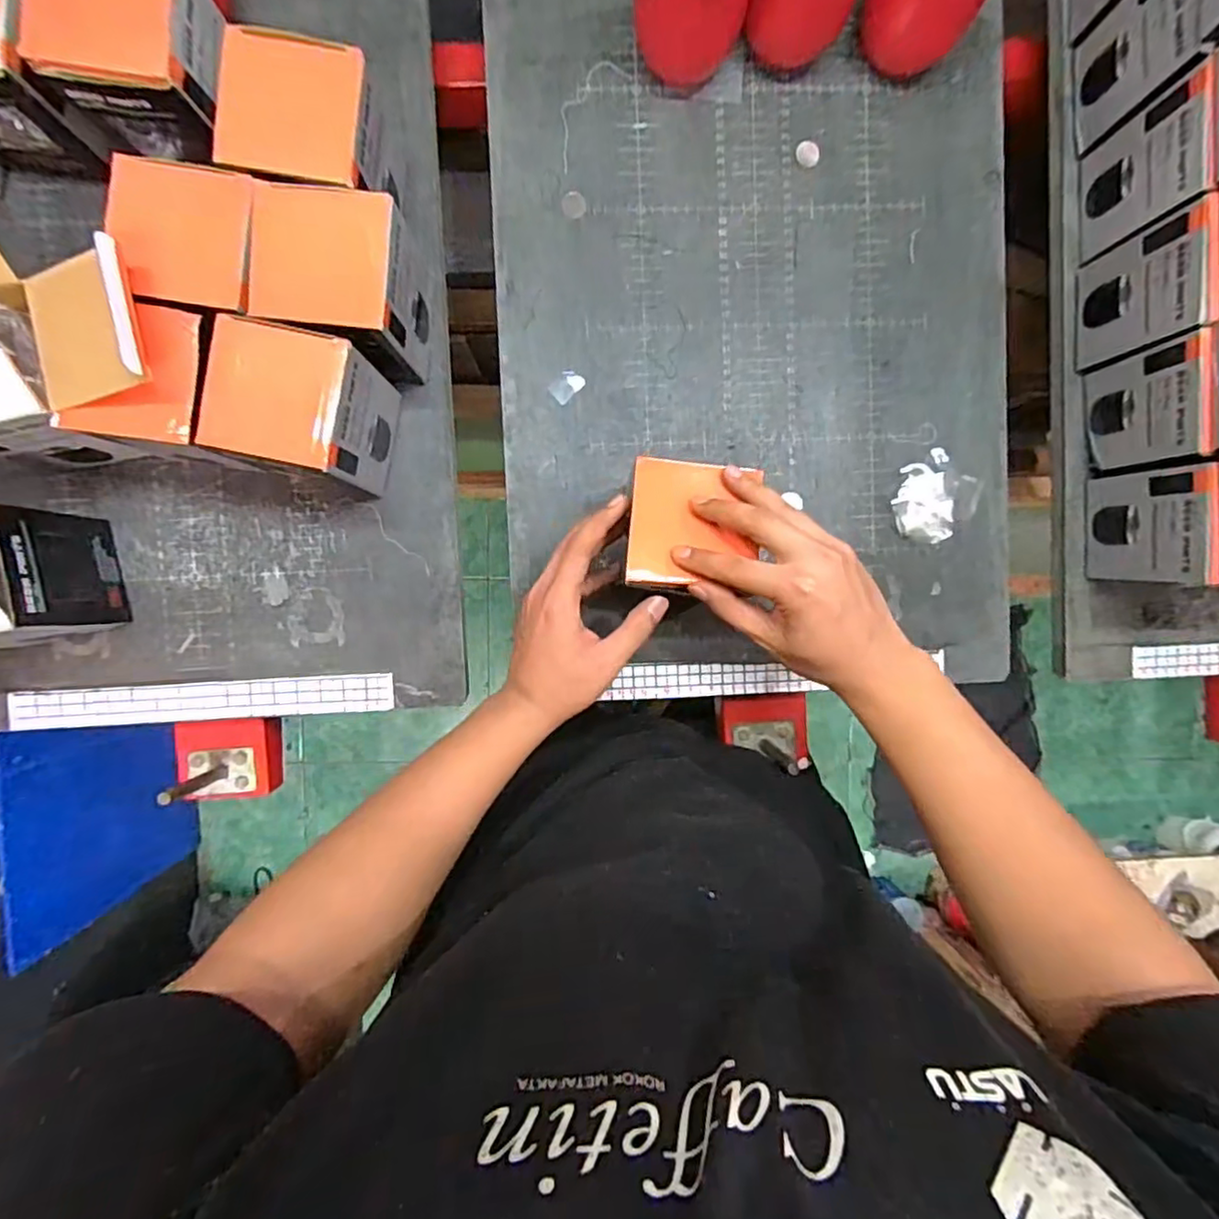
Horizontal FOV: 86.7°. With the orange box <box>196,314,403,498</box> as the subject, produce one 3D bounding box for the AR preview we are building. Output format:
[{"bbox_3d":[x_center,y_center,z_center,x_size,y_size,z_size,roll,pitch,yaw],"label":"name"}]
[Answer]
[{"bbox_3d":[-0.227,-0.148,0.493,0.099,0.121,0.092,12,92,-3],"label":"orange box"}]

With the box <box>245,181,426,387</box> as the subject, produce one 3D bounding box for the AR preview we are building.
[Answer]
[{"bbox_3d":[-0.193,-0.237,0.483,0.093,0.124,0.085,5,93,-3],"label":"box"}]

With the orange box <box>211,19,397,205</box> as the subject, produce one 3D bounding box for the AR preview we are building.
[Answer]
[{"bbox_3d":[-0.213,-0.334,0.480,0.094,0.120,0.088,7,93,-3],"label":"orange box"}]

